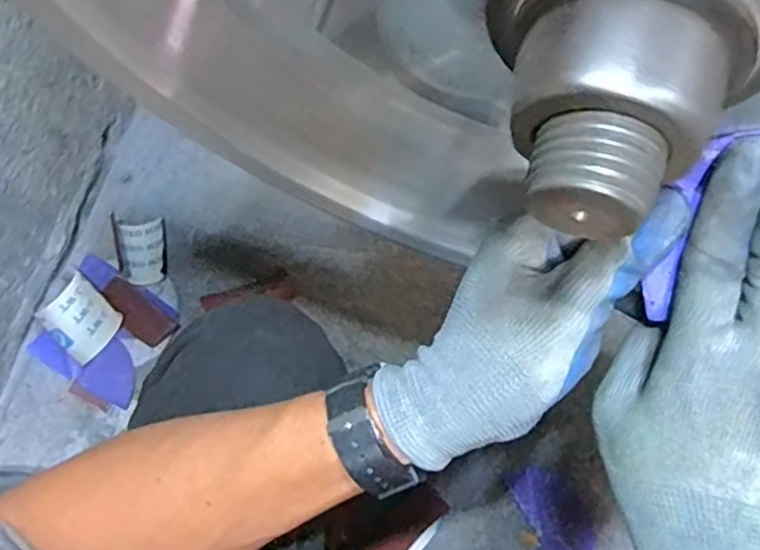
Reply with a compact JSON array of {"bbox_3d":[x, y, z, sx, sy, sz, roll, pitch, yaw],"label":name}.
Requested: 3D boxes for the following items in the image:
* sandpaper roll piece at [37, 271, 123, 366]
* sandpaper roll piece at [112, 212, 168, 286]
[{"bbox_3d":[-0.384,0.057,0.861,0.091,0.024,0.079,40,77,10],"label":"sandpaper roll piece"},{"bbox_3d":[-0.311,-0.029,0.876,0.065,0.017,0.093,-3,67,-21],"label":"sandpaper roll piece"}]

